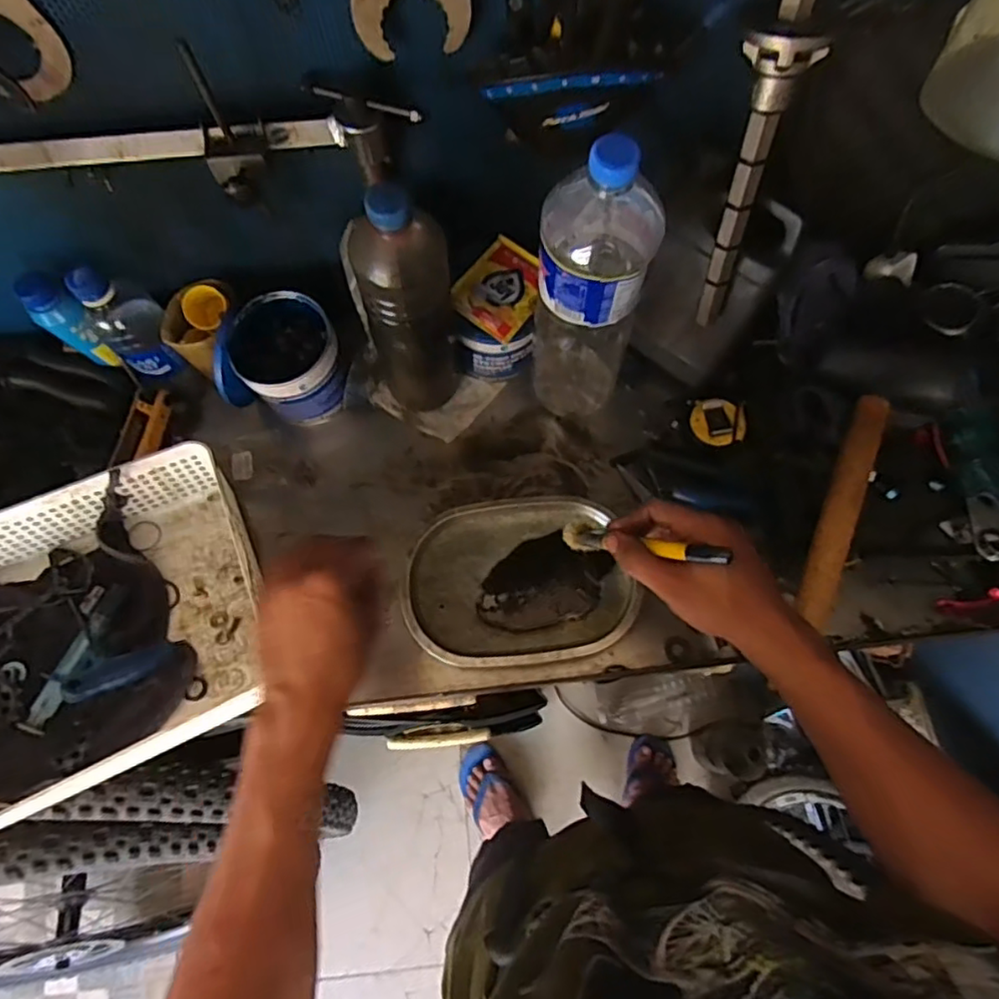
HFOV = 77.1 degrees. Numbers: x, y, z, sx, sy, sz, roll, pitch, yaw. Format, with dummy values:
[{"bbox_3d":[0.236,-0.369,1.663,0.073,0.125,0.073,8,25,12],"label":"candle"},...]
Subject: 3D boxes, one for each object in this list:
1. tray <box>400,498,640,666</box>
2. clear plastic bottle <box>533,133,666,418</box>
[{"bbox_3d":[0.016,0.077,0.601,0.206,0.033,0.155,-7,71,0],"label":"tray"},{"bbox_3d":[0.077,-0.171,0.535,0.075,0.318,0.094,14,72,7],"label":"clear plastic bottle"}]

